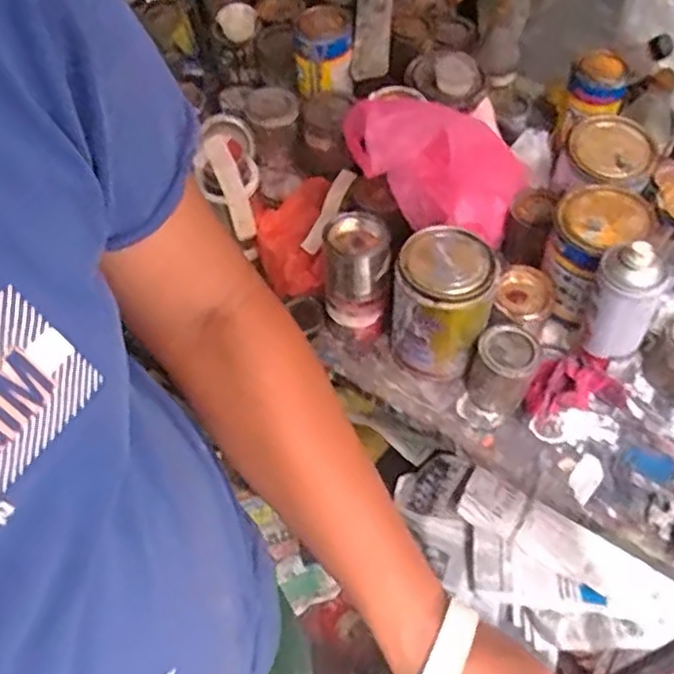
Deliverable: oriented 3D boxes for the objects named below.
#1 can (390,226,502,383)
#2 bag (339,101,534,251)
[{"bbox_3d":[0.115,-0.034,0.774,0.108,0.141,0.100,6,55,8],"label":"can"},{"bbox_3d":[0.114,-0.180,0.782,0.202,0.159,0.072,-1,54,3],"label":"bag"}]

